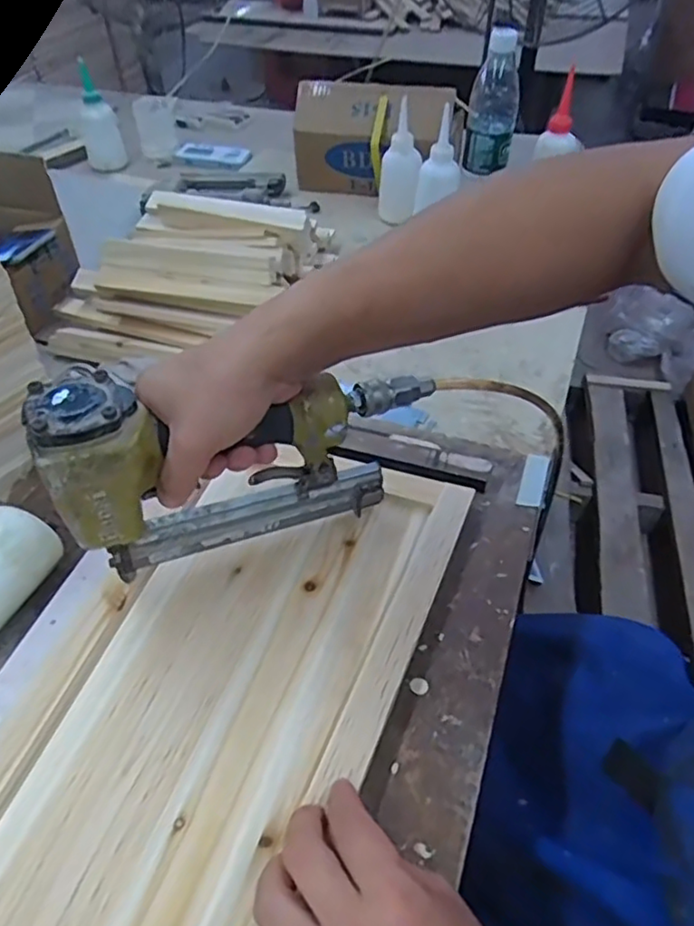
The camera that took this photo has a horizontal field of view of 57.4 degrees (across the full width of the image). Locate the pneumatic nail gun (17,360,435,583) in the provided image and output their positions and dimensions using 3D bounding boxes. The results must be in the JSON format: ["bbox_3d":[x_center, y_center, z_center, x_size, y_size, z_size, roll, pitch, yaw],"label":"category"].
[{"bbox_3d":[-0.064,-0.009,0.435,0.244,0.155,0.049,-18,48,-16],"label":"pneumatic nail gun"}]

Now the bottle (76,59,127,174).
[{"bbox_3d":[-0.404,-0.559,1.029,0.062,0.137,0.053,-18,48,-16],"label":"bottle"}]

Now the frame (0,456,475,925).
[{"bbox_3d":[-0.085,0.146,0.419,0.217,0.026,0.432,17,49,16],"label":"frame"}]

